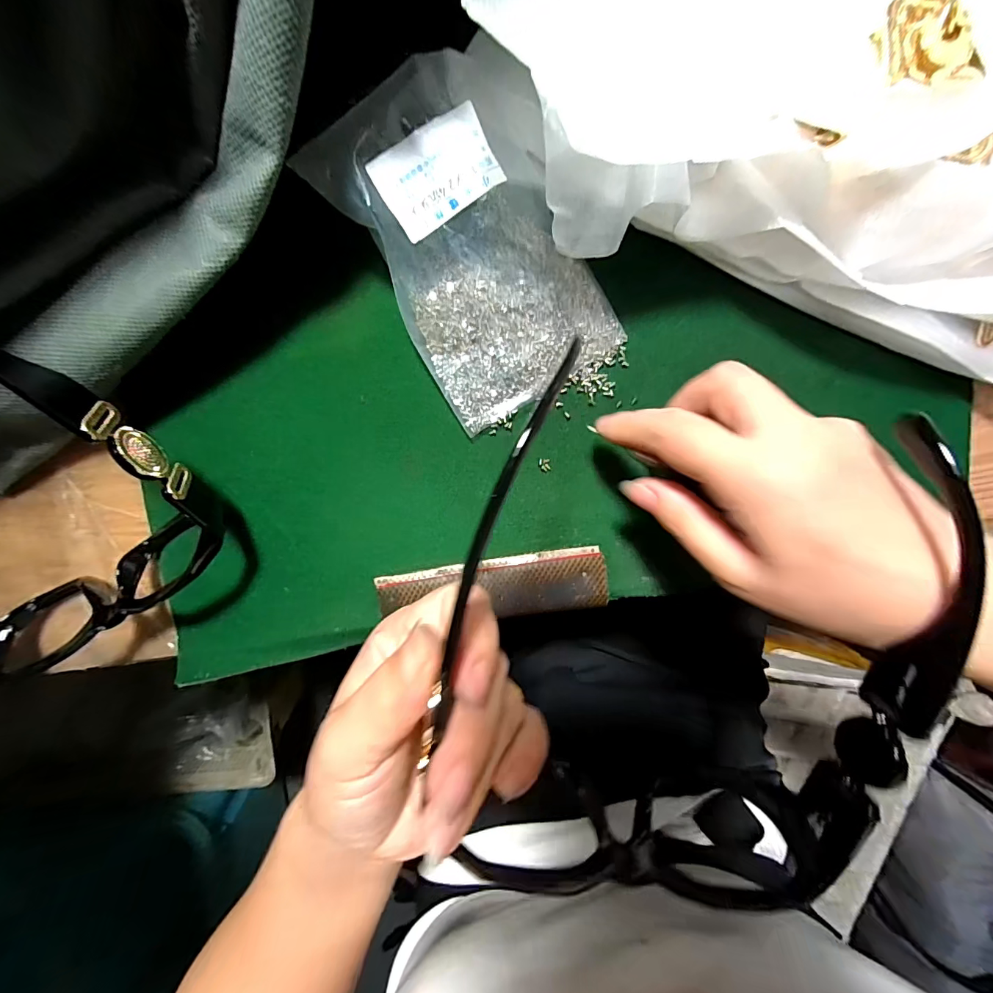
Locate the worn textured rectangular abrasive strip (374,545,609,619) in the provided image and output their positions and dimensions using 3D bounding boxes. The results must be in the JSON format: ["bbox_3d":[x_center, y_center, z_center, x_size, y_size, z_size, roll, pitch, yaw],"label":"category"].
[{"bbox_3d":[-0.001,0.049,0.228,0.117,0.005,0.032,-7,99,-2],"label":"worn textured rectangular abrasive strip"}]

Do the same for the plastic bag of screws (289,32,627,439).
[{"bbox_3d":[-0.006,-0.105,0.189,0.090,0.035,0.127,-32,99,2],"label":"plastic bag of screws"}]

